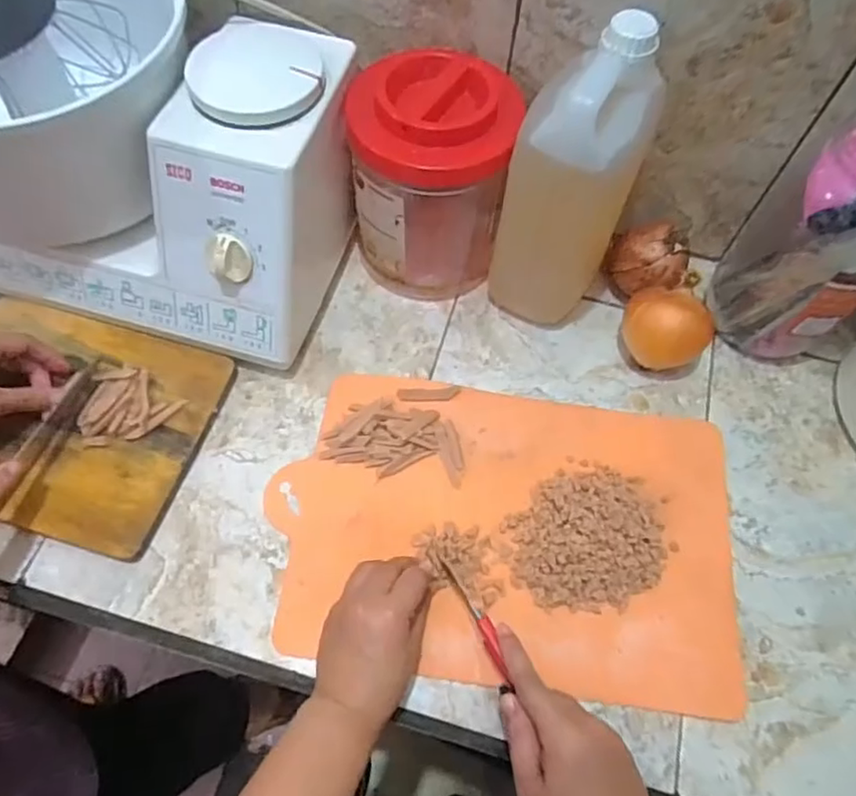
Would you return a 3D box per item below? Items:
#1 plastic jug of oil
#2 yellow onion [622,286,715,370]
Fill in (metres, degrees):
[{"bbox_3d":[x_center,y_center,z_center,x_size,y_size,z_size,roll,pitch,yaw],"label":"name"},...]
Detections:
[{"bbox_3d":[0.122,-0.173,0.527,0.090,0.234,0.112,26,64,9],"label":"plastic jug of oil"},{"bbox_3d":[0.211,-0.060,0.566,0.073,0.064,0.059,41,67,16],"label":"yellow onion"}]

